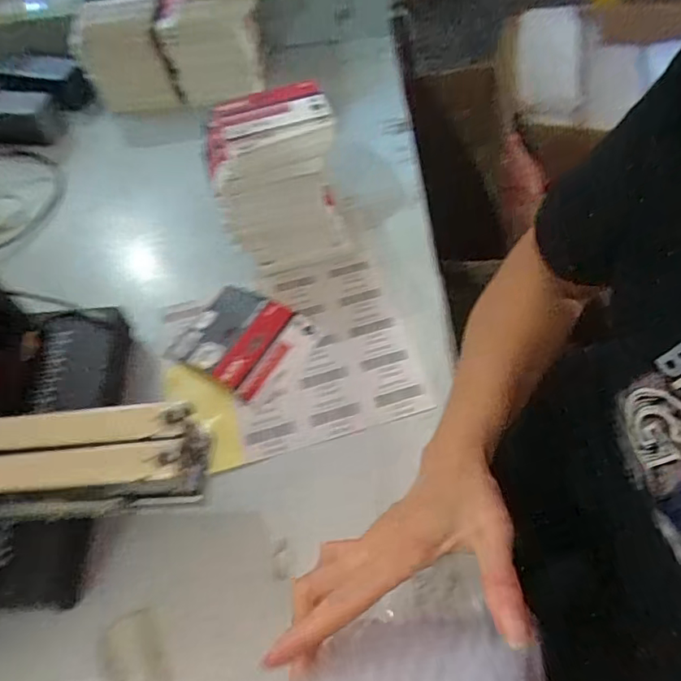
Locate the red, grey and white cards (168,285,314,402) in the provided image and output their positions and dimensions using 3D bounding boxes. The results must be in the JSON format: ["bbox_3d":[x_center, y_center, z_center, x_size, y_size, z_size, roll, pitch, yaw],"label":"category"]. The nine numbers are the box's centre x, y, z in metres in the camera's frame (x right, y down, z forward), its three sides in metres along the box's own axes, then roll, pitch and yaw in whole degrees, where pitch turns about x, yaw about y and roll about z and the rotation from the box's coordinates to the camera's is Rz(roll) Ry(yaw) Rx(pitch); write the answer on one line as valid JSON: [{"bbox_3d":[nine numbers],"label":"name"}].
[{"bbox_3d":[-0.098,-0.003,0.533,0.124,0.017,0.102,25,62,20],"label":"red, grey and white cards"}]

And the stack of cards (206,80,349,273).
[{"bbox_3d":[-0.065,-0.161,0.558,0.124,0.139,0.113,-14,56,-4],"label":"stack of cards"}]

